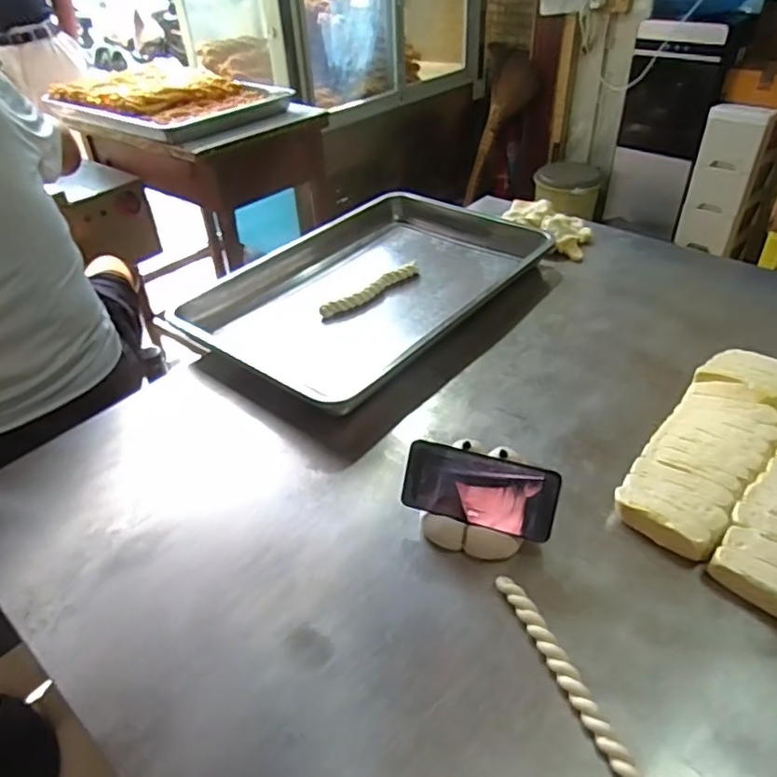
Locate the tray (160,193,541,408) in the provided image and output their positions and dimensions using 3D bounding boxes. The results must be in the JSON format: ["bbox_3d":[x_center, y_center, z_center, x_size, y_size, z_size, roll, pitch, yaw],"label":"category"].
[{"bbox_3d":[-0.019,-0.197,1.074,0.451,0.050,0.623,24,47,33],"label":"tray"}]

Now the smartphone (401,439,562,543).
[{"bbox_3d":[0.097,0.110,0.643,0.163,0.077,0.010,12,5,18],"label":"smartphone"}]

